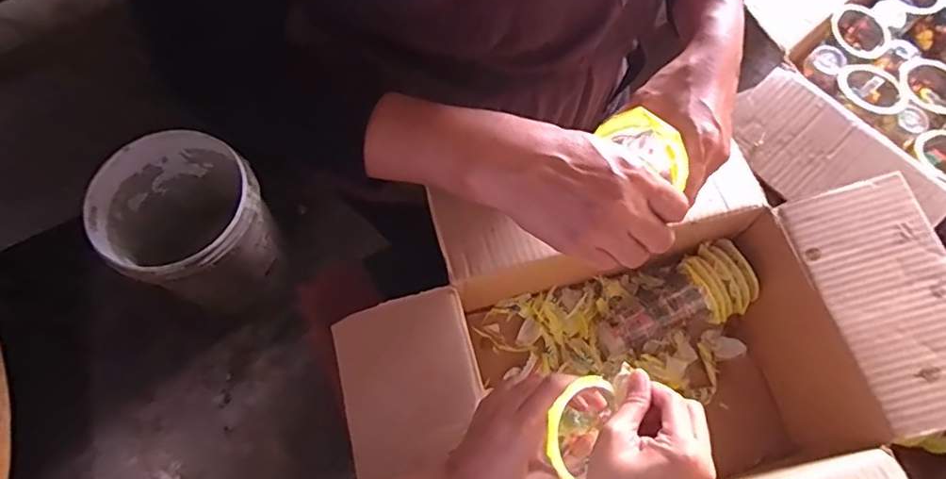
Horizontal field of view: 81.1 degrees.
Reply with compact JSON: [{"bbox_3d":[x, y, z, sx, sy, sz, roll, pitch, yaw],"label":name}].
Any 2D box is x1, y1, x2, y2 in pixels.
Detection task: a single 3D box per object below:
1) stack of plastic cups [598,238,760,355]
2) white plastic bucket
[{"bbox_3d":[0.221,0.074,0.611,0.173,0.067,0.077,-30,71,4],"label":"stack of plastic cups"},{"bbox_3d":[-0.575,-0.012,1.197,0.291,0.359,0.283,0,68,0],"label":"white plastic bucket"}]

